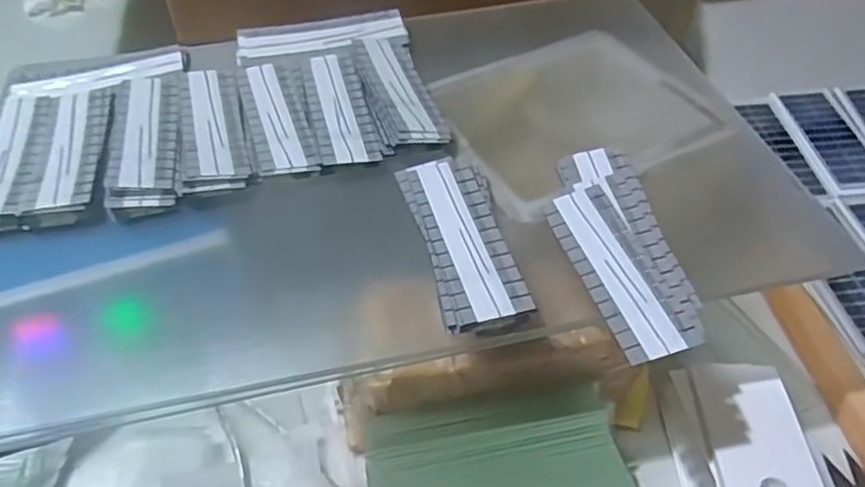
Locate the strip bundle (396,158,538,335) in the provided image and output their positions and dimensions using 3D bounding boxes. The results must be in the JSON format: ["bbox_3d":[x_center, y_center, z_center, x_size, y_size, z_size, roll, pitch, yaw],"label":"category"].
[{"bbox_3d":[0.018,-0.004,0.399,0.050,0.014,0.126,-10,46,-10],"label":"strip bundle"}]

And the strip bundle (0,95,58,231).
[{"bbox_3d":[-0.279,-0.054,0.457,0.043,0.017,0.127,-8,46,-8],"label":"strip bundle"}]

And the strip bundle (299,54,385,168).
[{"bbox_3d":[-0.067,-0.099,0.491,0.040,0.005,0.127,-10,46,-11],"label":"strip bundle"}]

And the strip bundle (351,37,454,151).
[{"bbox_3d":[-0.026,-0.113,0.502,0.046,0.009,0.133,-11,46,-12],"label":"strip bundle"}]

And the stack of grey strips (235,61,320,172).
[{"bbox_3d":[-0.109,-0.091,0.483,0.039,0.004,0.124,-13,46,-13],"label":"stack of grey strips"}]

